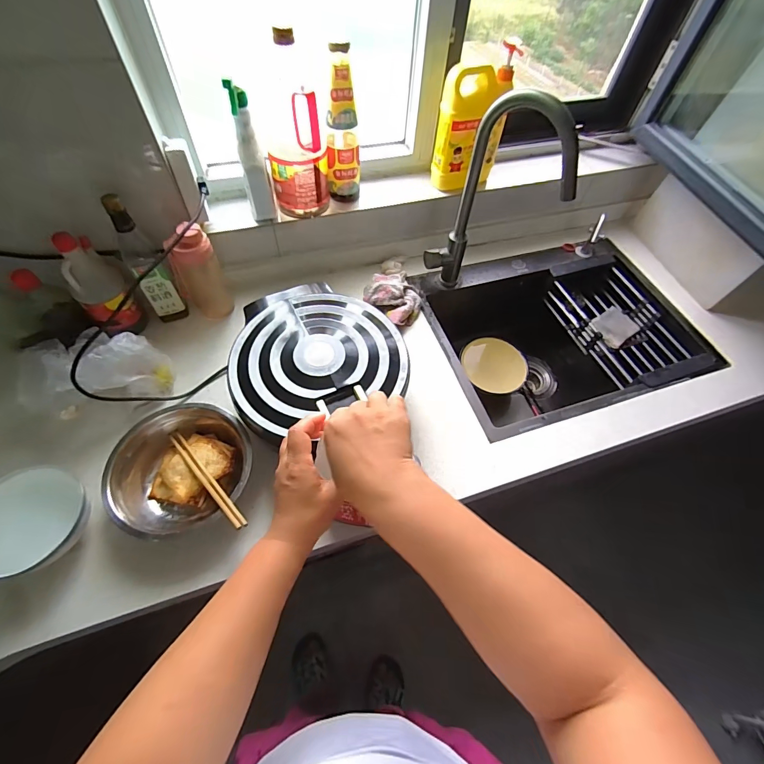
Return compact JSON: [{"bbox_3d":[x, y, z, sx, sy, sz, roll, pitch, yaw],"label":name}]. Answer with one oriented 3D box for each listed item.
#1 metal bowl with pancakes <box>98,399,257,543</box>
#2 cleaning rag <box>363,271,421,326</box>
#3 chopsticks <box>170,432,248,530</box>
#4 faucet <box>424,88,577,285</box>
[{"bbox_3d":[-0.330,0.142,0.644,0.217,0.080,0.204,2,59,-3],"label":"metal bowl with pancakes"},{"bbox_3d":[0.035,-0.199,0.877,0.132,0.057,0.141,-26,63,-18],"label":"cleaning rag"},{"bbox_3d":[-0.284,0.151,0.614,0.017,0.010,0.243,-40,54,-24],"label":"chopsticks"},{"bbox_3d":[0.217,-0.324,0.751,0.235,0.424,0.072,24,60,11],"label":"faucet"}]

